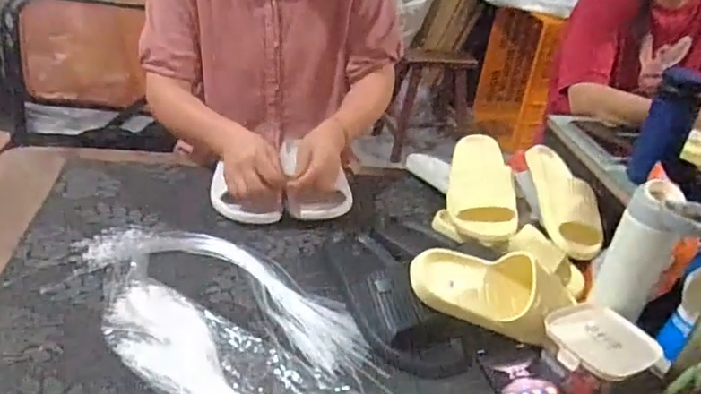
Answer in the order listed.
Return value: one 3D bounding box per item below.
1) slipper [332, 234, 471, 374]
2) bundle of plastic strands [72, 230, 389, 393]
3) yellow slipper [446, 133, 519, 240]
[{"bbox_3d":[0.044,0.117,0.768,0.105,0.054,0.275,-10,33,-27],"label":"slipper"},{"bbox_3d":[-0.111,0.157,0.681,0.524,0.032,0.220,25,34,29],"label":"bundle of plastic strands"},{"bbox_3d":[0.203,-0.042,0.964,0.098,0.070,0.259,5,45,-3],"label":"yellow slipper"}]

